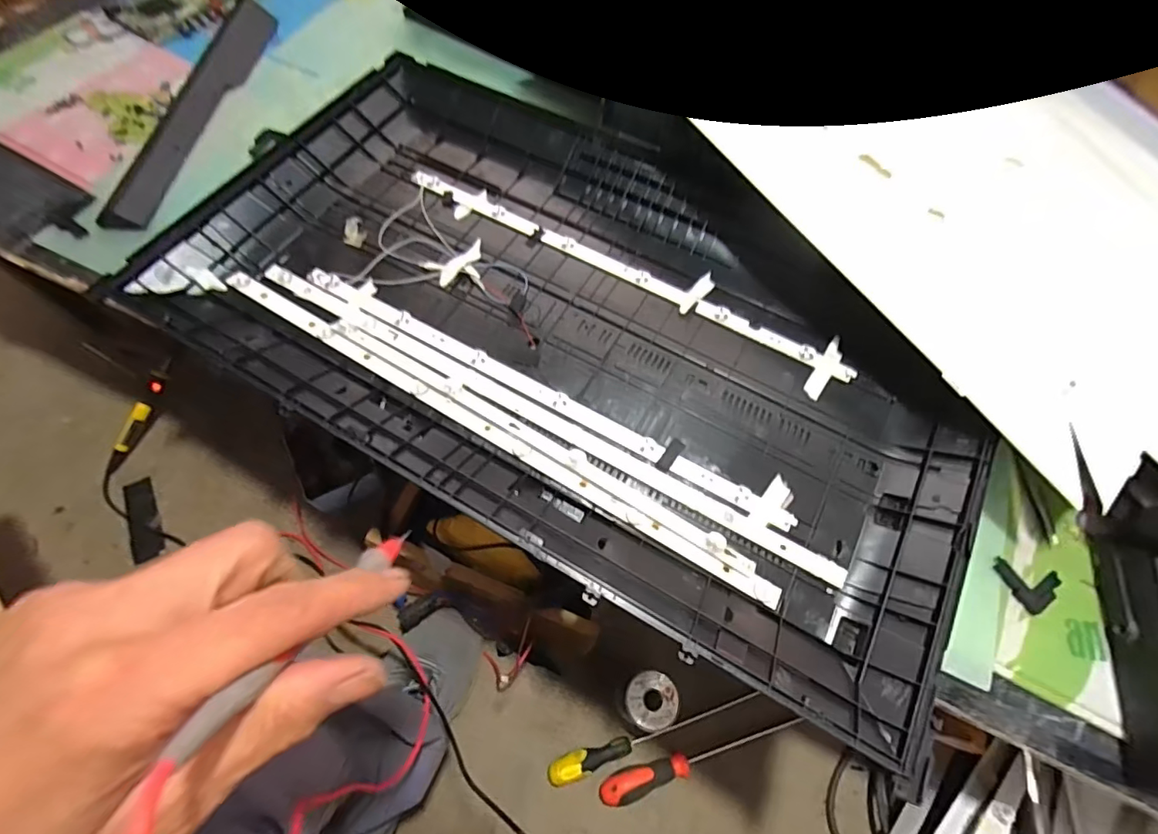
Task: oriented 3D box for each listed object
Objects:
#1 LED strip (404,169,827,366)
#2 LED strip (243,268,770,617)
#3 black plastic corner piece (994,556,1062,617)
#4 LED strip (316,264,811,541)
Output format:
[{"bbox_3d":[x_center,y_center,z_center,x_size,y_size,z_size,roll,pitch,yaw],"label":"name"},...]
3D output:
[{"bbox_3d":[0.022,-0.160,0.525,0.460,0.005,0.018,28,66,11],"label":"LED strip"},{"bbox_3d":[-0.089,0.005,0.444,0.552,0.007,0.020,30,66,12],"label":"LED strip"},{"bbox_3d":[0.375,0.142,0.431,0.051,0.009,0.040,17,62,2],"label":"black plastic corner piece"},{"bbox_3d":[-0.042,-0.028,0.461,0.489,0.004,0.020,28,66,11],"label":"LED strip"}]

